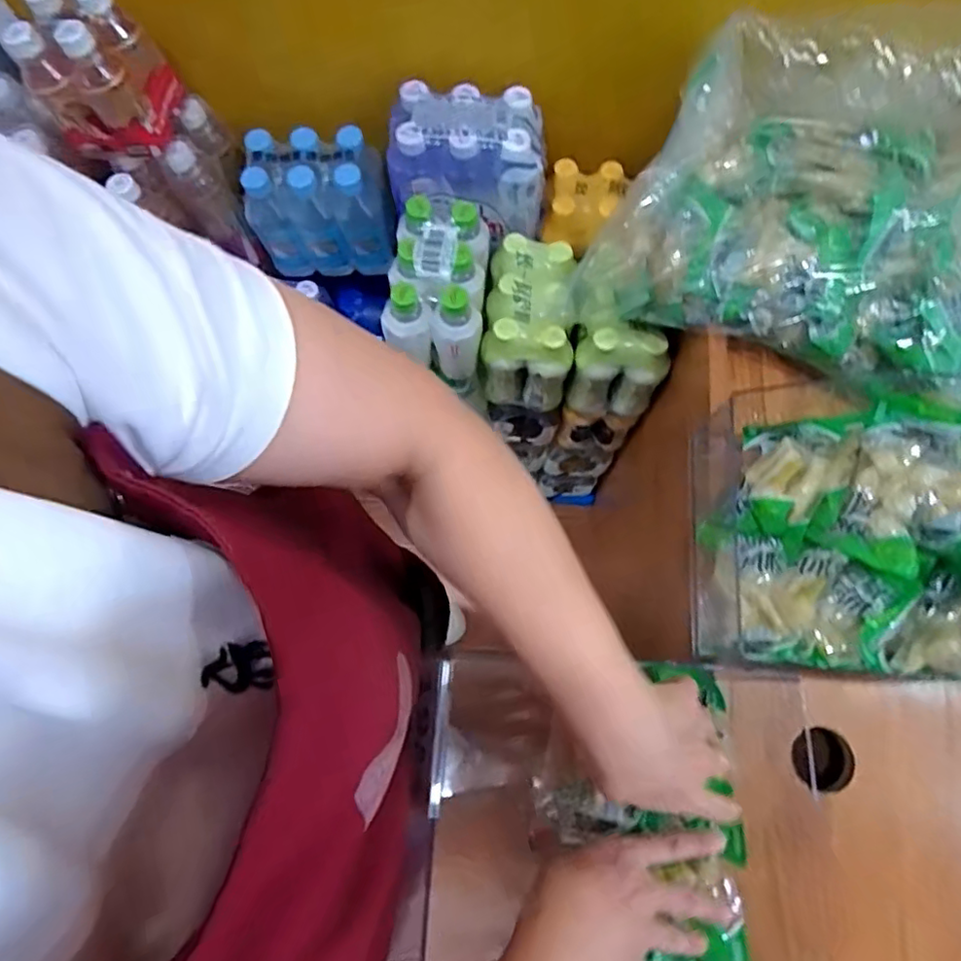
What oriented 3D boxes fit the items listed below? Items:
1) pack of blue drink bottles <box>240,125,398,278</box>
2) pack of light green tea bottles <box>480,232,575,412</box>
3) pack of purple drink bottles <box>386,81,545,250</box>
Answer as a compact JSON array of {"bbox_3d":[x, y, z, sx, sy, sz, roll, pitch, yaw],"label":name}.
[{"bbox_3d":[-0.204,-0.358,0.774,0.177,0.144,0.113,-9,74,0],"label":"pack of blue drink bottles"},{"bbox_3d":[0.063,-0.199,0.779,0.107,0.145,0.165,6,74,4],"label":"pack of light green tea bottles"},{"bbox_3d":[-0.015,-0.373,0.715,0.173,0.134,0.107,-3,74,1],"label":"pack of purple drink bottles"}]

